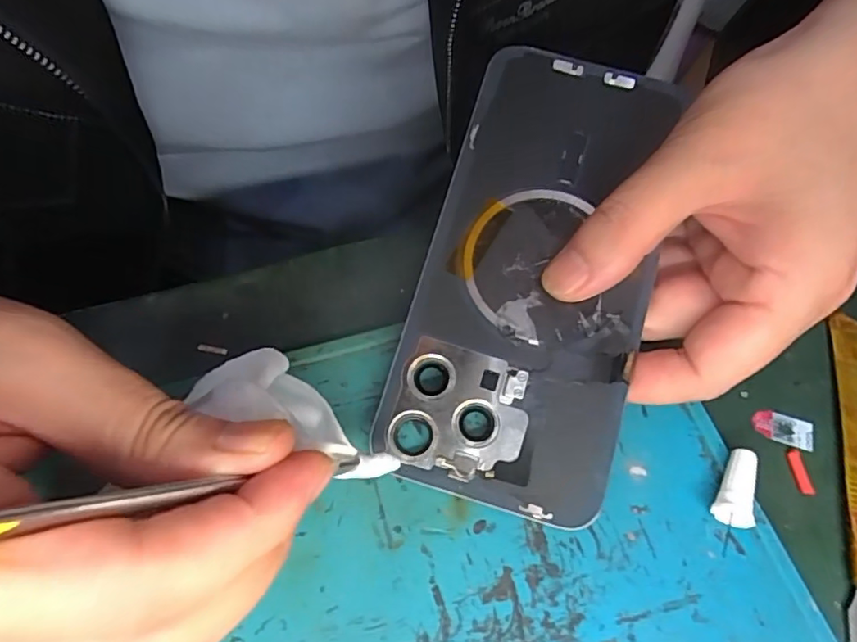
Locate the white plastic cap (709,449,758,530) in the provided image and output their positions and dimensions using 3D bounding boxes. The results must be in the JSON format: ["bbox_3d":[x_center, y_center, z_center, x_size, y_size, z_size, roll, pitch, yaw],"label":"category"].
[{"bbox_3d":[0.097,0.052,0.174,0.010,0.012,0.023,30,64,12],"label":"white plastic cap"}]

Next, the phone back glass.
[{"bbox_3d":[0.034,-0.019,0.187,0.075,0.005,0.155,11,79,2],"label":"phone back glass"}]

